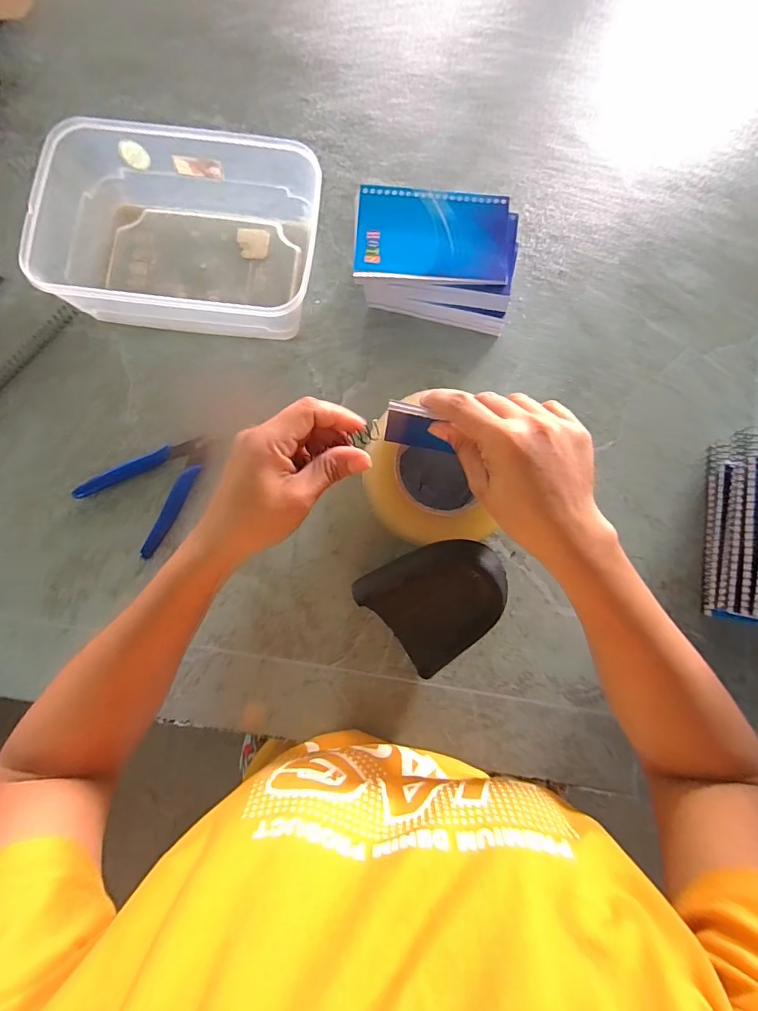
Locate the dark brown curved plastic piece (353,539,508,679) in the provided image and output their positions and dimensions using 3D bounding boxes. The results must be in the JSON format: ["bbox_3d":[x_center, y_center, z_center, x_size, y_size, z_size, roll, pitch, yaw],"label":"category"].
[{"bbox_3d":[0.049,0.073,0.355,0.105,0.026,0.095,-40,95,8],"label":"dark brown curved plastic piece"}]

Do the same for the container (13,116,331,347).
[{"bbox_3d":[-0.167,-0.237,0.399,0.230,0.074,0.159,5,82,-1],"label":"container"}]

